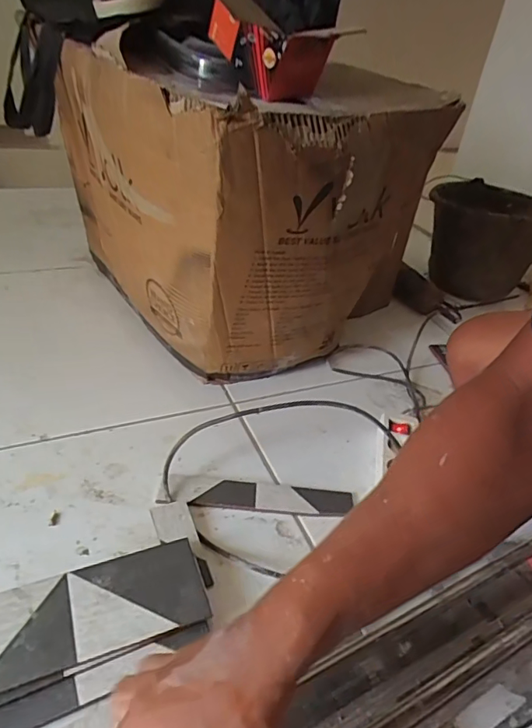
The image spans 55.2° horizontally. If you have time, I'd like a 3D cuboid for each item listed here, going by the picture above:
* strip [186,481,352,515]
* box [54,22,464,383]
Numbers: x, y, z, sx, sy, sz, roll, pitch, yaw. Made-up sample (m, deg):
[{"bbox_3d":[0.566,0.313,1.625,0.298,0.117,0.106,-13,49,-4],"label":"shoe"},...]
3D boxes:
[{"bbox_3d":[0.009,0.170,0.643,0.197,0.008,0.043,5,36,-4],"label":"strip"},{"bbox_3d":[-0.042,-0.240,0.803,0.404,0.390,0.470,-14,39,-28],"label":"box"}]

